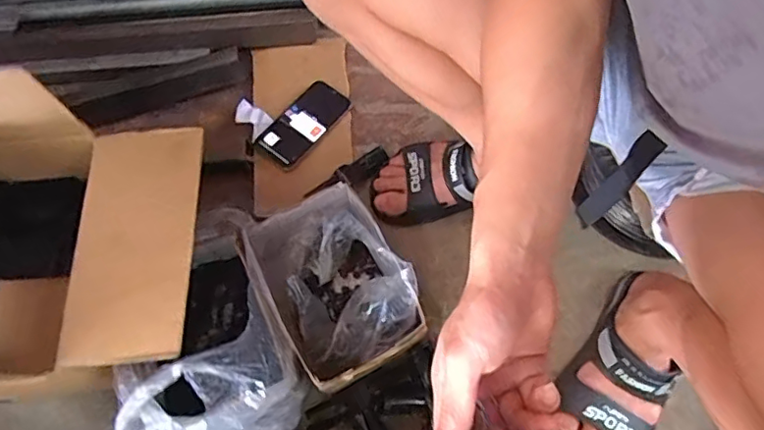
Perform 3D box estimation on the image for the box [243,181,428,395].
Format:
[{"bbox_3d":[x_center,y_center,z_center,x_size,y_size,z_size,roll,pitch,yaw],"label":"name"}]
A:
[{"bbox_3d":[-0.053,0.087,0.667,0.156,0.102,0.208,-27,71,-8],"label":"box"}]

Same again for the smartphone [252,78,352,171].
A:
[{"bbox_3d":[-0.114,-0.131,0.802,0.071,0.016,0.143,35,74,14],"label":"smartphone"}]

